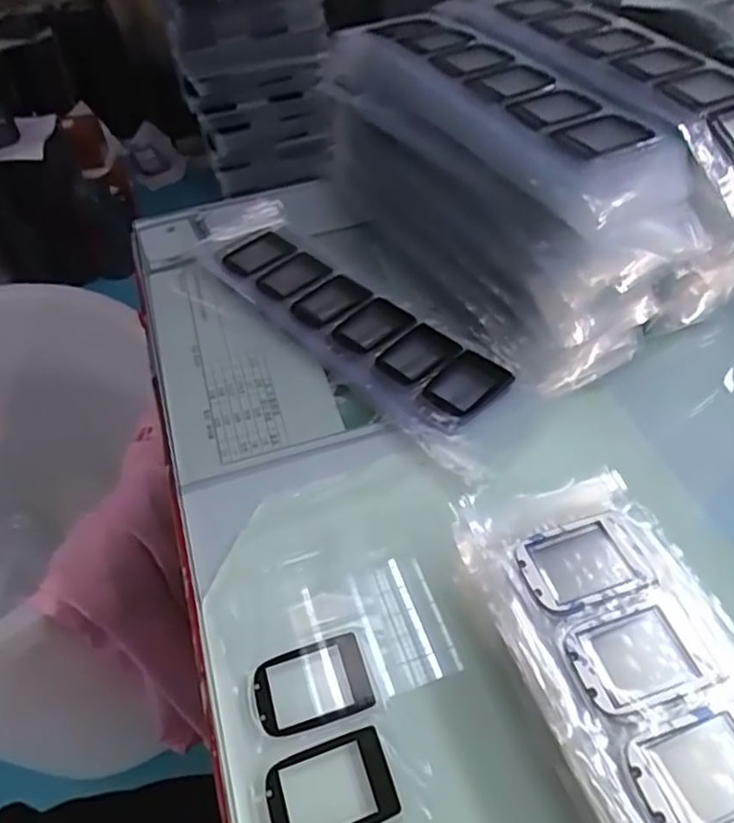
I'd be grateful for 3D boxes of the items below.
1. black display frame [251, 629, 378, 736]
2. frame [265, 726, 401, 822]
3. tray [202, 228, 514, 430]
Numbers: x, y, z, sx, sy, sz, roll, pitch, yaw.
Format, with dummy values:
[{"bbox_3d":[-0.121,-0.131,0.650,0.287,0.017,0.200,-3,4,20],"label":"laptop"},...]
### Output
[{"bbox_3d":[-0.025,0.125,0.296,0.051,0.005,0.036,-18,49,-10],"label":"black display frame"},{"bbox_3d":[-0.015,0.156,0.266,0.051,0.004,0.036,-18,49,-9],"label":"frame"},{"bbox_3d":[-0.016,-0.069,0.452,0.062,0.012,0.246,-37,55,-24],"label":"tray"}]

